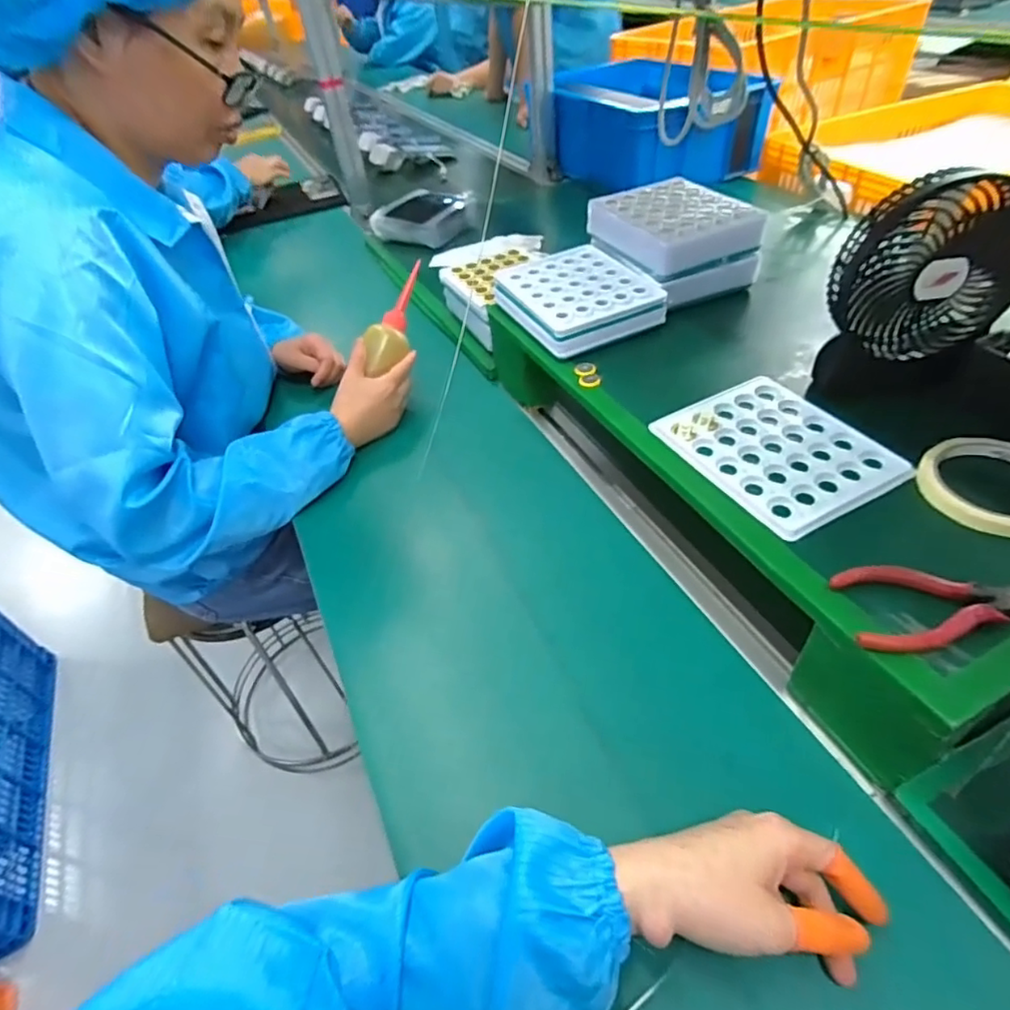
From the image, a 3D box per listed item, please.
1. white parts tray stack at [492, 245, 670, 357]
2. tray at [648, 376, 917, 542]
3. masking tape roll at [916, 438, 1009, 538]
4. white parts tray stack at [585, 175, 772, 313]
[{"bbox_3d":[0.078,-0.231,0.652,0.136,0.033,0.160,-21,47,-14],"label":"white parts tray stack"},{"bbox_3d":[0.220,-0.047,0.479,0.130,0.008,0.158,-24,47,-16],"label":"tray"},{"bbox_3d":[0.355,-0.015,0.425,0.093,0.019,0.093,-3,45,3],"label":"masking tape roll"},{"bbox_3d":[0.186,-0.299,0.669,0.125,0.077,0.154,-24,47,-17],"label":"white parts tray stack"}]

